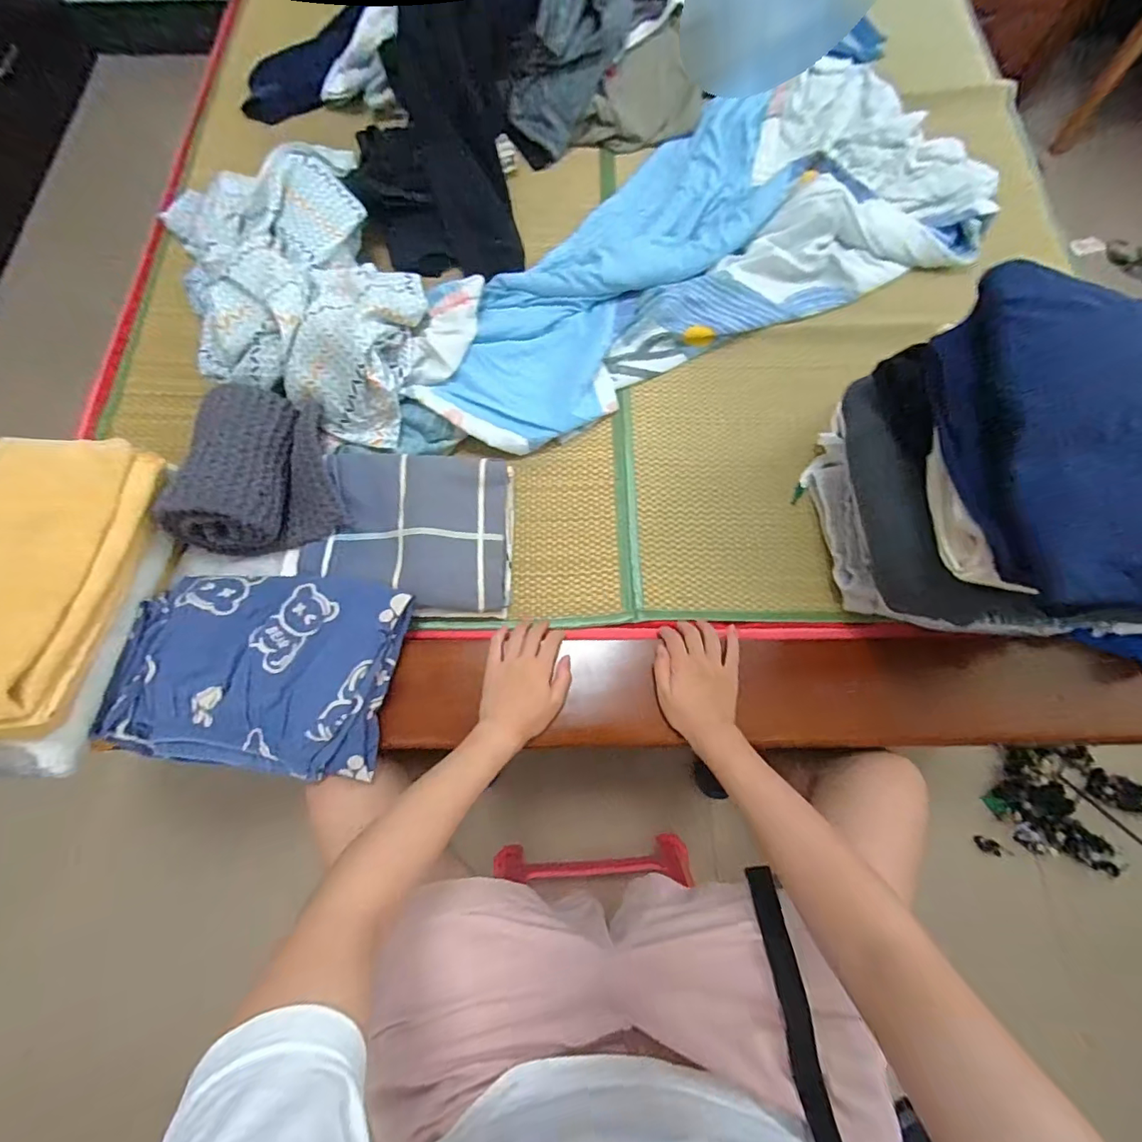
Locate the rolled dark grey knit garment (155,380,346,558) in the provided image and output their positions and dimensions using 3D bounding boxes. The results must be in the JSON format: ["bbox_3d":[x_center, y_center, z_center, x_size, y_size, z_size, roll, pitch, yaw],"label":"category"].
[{"bbox_3d":[-0.378,-0.128,0.597,0.179,0.090,0.189,-11,73,-3],"label":"rolled dark grey knit garment"}]

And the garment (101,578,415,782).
[{"bbox_3d":[-0.333,0.100,0.535,0.276,0.051,0.208,7,73,3],"label":"garment"}]

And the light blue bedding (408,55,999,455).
[{"bbox_3d":[0.177,-0.529,0.776,0.946,0.079,0.461,-25,74,-7],"label":"light blue bedding"}]

